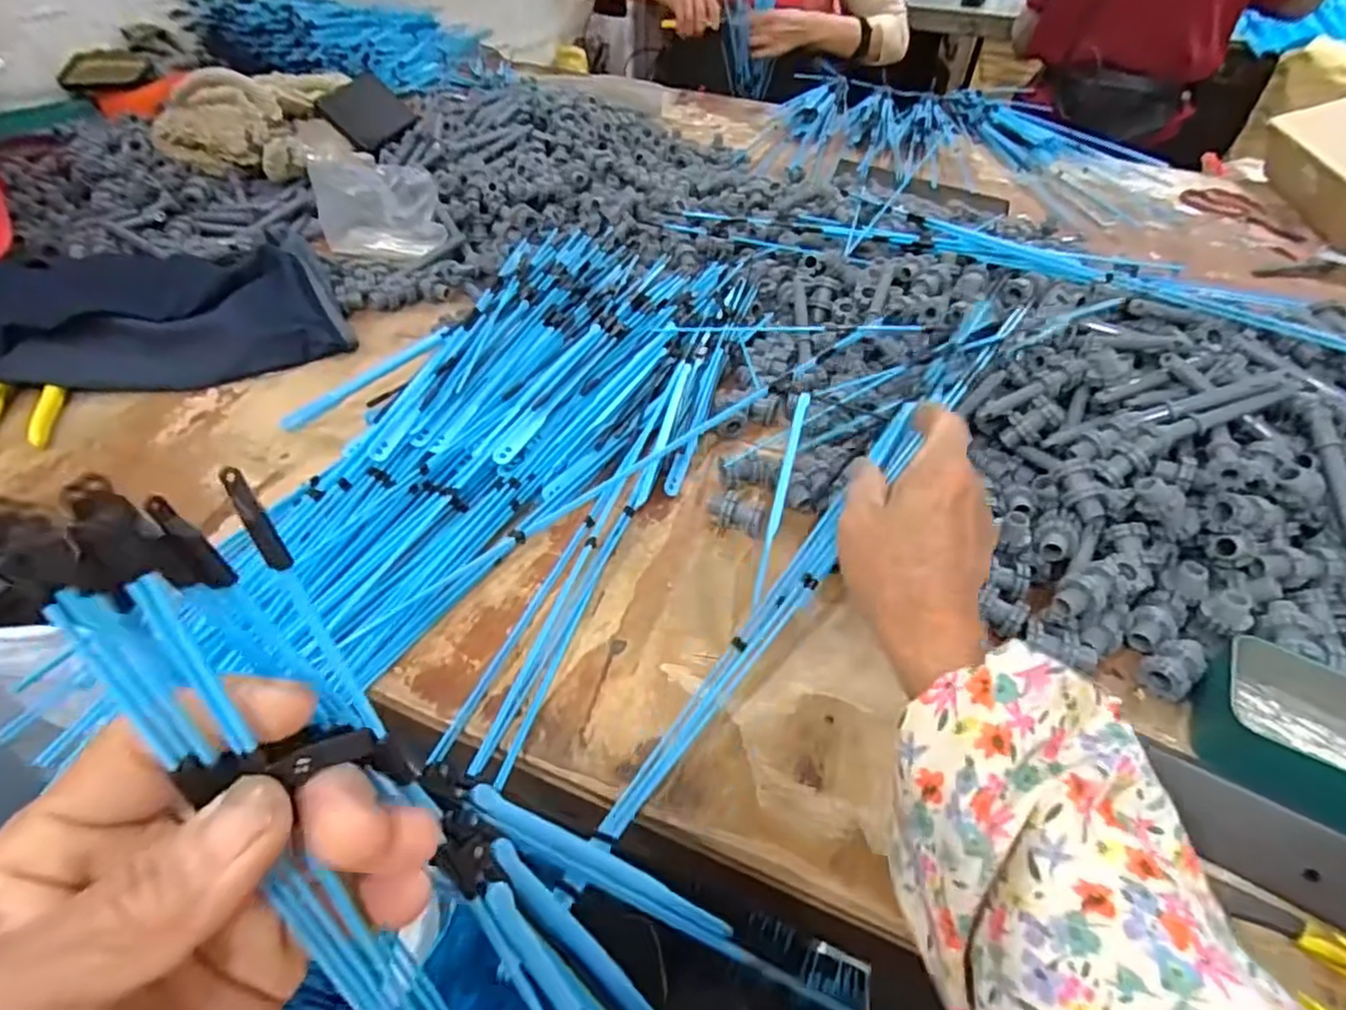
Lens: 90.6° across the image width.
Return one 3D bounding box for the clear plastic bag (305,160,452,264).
[{"bbox_3d":[-0.285,-0.293,0.639,0.110,0.078,0.072,17,48,14],"label":"clear plastic bag"}]

